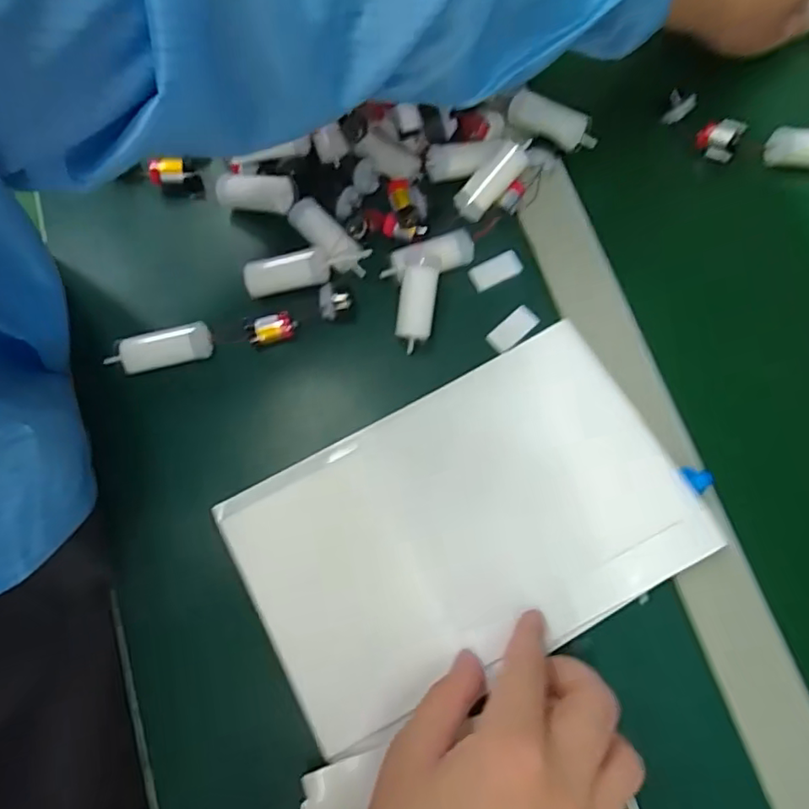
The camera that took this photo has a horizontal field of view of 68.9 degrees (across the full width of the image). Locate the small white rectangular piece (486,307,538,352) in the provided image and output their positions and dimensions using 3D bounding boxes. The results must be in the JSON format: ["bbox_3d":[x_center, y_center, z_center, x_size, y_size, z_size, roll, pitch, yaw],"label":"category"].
[{"bbox_3d":[0.066,-0.046,0.360,0.033,0.004,0.015,-40,77,-10],"label":"small white rectangular piece"}]

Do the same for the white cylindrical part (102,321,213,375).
[{"bbox_3d":[-0.143,-0.032,0.348,0.059,0.017,0.019,-16,75,-4],"label":"white cylindrical part"}]

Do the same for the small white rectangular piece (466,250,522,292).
[{"bbox_3d":[0.058,-0.084,0.371,0.033,0.005,0.016,-25,76,-6],"label":"small white rectangular piece"}]

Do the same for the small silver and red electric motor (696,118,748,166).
[{"bbox_3d":[0.209,-0.177,0.391,0.026,0.019,0.019,30,77,9],"label":"small silver and red electric motor"}]

